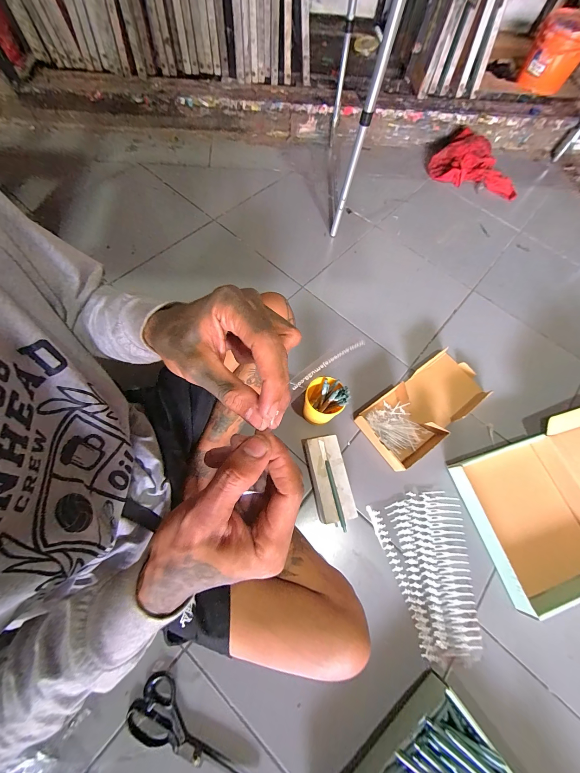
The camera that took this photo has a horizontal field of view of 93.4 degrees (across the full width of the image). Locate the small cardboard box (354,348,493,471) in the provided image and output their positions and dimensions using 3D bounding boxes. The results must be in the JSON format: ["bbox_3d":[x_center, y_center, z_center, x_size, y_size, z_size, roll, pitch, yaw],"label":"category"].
[{"bbox_3d":[0.357,0.046,0.716,0.370,0.043,0.171,-33,73,-15],"label":"small cardboard box"}]

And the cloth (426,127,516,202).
[{"bbox_3d":[0.752,-0.868,1.094,0.353,0.098,0.215,38,71,12],"label":"cloth"}]

